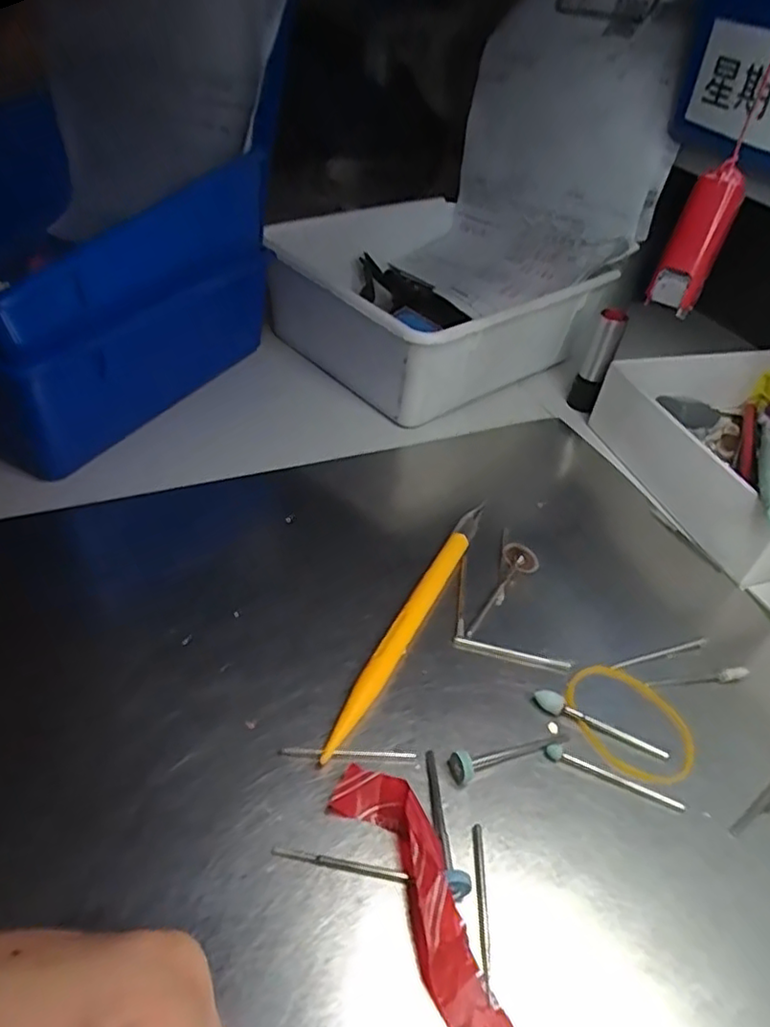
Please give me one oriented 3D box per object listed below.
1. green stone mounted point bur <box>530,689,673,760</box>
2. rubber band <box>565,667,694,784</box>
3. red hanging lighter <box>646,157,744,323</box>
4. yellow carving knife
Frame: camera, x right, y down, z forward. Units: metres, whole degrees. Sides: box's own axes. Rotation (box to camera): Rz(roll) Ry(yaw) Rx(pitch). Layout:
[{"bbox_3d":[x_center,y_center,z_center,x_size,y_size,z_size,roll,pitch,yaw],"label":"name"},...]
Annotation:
[{"bbox_3d":[0.074,0.073,0.220,0.047,0.006,0.005,24,46,9],"label":"green stone mounted point bur"},{"bbox_3d":[0.086,0.073,0.224,0.037,0.004,0.046,-22,50,-29],"label":"rubber band"},{"bbox_3d":[0.106,-0.093,0.217,0.018,0.046,0.013,-7,35,-45],"label":"red hanging lighter"},{"bbox_3d":[0.012,0.038,0.245,0.008,0.008,0.134,23,44,16],"label":"yellow carving knife"}]

